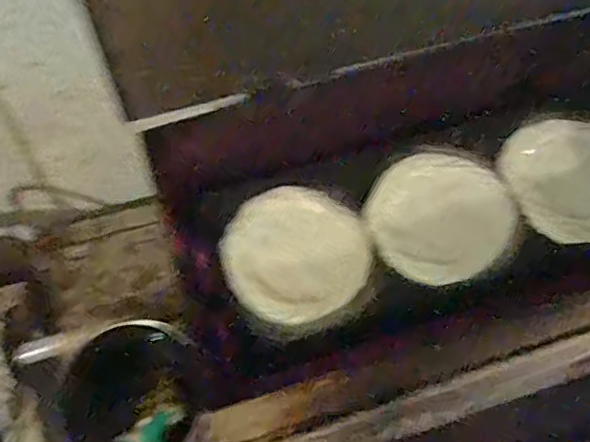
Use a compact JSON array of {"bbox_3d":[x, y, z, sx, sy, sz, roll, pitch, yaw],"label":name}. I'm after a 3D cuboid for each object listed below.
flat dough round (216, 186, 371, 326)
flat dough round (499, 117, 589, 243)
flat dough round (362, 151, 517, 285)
[{"bbox_3d":[0.001,0.031,0.563,0.138,0.027,0.126,0,63,-1],"label":"flat dough round"},{"bbox_3d":[0.288,-0.047,0.607,0.139,0.028,0.134,0,63,-1],"label":"flat dough round"},{"bbox_3d":[0.146,-0.004,0.586,0.146,0.034,0.128,-10,64,-6],"label":"flat dough round"}]

